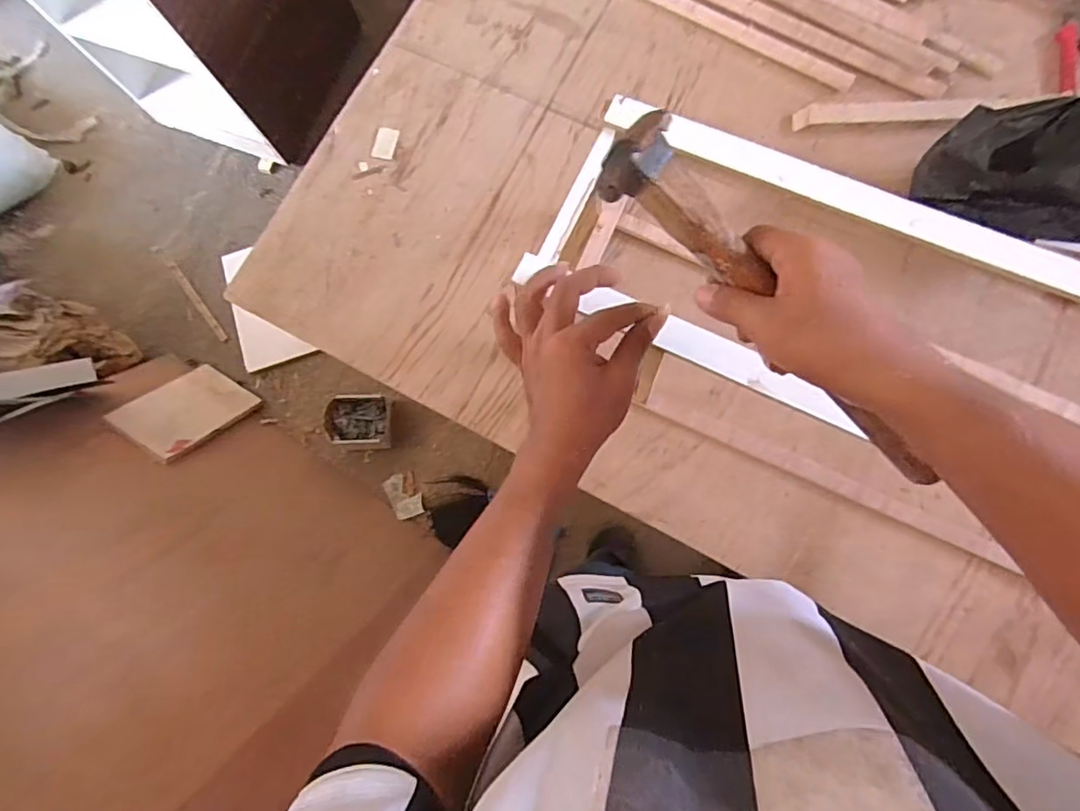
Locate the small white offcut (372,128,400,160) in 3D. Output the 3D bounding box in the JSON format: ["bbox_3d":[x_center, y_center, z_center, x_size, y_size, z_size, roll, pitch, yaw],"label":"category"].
[{"bbox_3d":[-0.209,-0.356,0.793,0.029,0.006,0.042,13,80,7],"label":"small white offcut"}]

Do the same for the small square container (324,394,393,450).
[{"bbox_3d":[-0.471,0.041,1.532,0.158,0.052,0.145,-2,79,4],"label":"small square container"}]

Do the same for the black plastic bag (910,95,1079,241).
[{"bbox_3d":[0.549,-0.243,0.634,0.215,0.165,0.095,23,82,9],"label":"black plastic bag"}]

